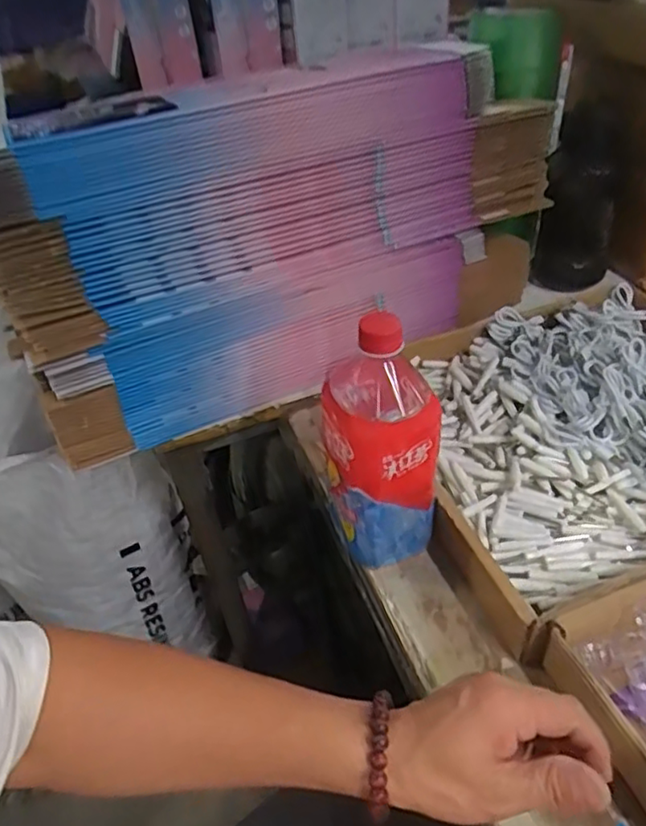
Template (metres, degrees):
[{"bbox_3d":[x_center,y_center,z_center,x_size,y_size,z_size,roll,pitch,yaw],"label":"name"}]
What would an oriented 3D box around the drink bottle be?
[{"bbox_3d":[0.038,0.021,0.477,0.072,0.203,0.093,-26,44,-22],"label":"drink bottle"}]

